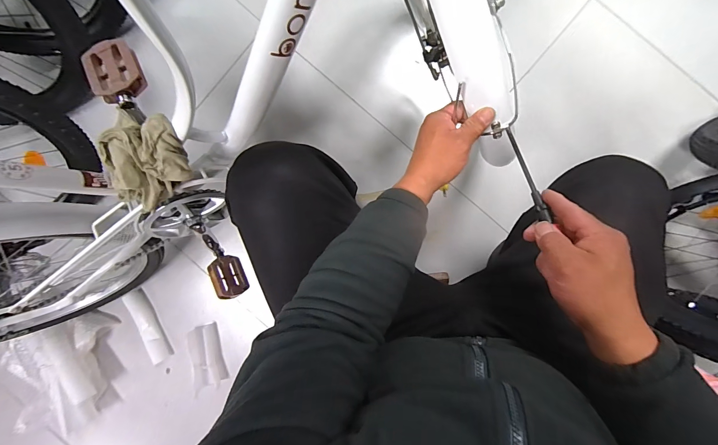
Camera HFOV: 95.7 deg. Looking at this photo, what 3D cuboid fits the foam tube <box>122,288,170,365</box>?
[{"bbox_3d":[-0.551,0.272,0.851,0.049,0.041,0.201,-23,90,1],"label":"foam tube"}]

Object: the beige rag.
[{"bbox_3d":[-0.292,-0.091,0.449,0.098,0.056,0.138,-3,90,1],"label":"beige rag"}]

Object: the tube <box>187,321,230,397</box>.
[{"bbox_3d":[-0.402,0.355,0.864,0.075,0.050,0.160,-13,90,1],"label":"tube"}]

